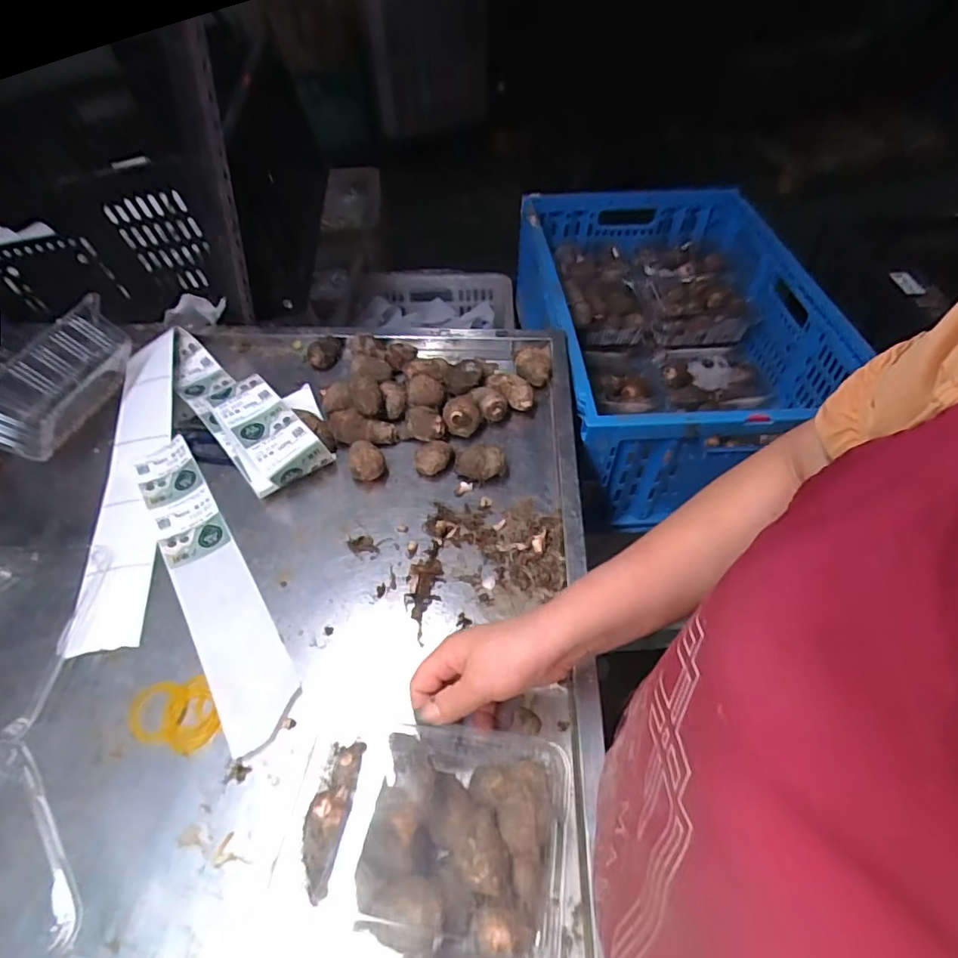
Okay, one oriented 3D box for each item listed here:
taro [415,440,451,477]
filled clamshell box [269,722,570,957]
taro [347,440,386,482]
[{"bbox_3d":[-0.047,-0.024,0.584,0.036,0.027,0.040,4,51,2],"label":"taro"},{"bbox_3d":[-0.036,0.225,0.350,0.173,0.069,0.128,8,52,5],"label":"filled clamshell box"},{"bbox_3d":[-0.116,-0.016,0.575,0.034,0.035,0.035,1,51,-1],"label":"taro"}]

